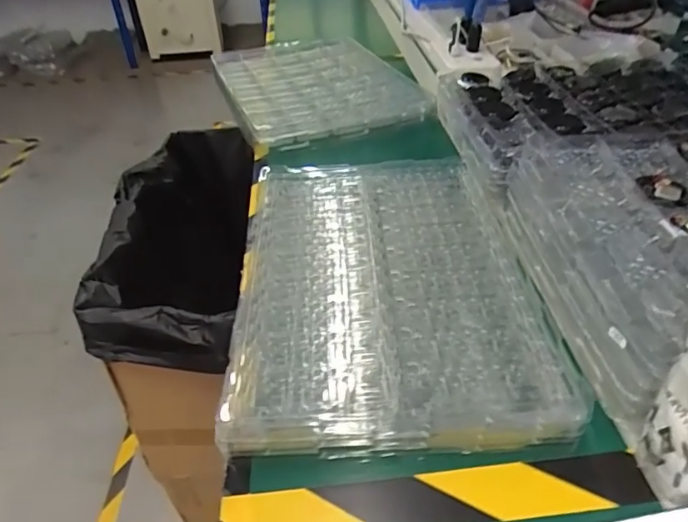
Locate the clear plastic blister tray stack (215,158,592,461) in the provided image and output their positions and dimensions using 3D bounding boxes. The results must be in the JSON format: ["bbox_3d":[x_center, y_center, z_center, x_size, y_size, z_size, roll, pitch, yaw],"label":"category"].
[{"bbox_3d":[0.034,0.008,0.504,0.256,0.045,0.371,-4,39,-1],"label":"clear plastic blister tray stack"}]

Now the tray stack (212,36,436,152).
[{"bbox_3d":[-0.072,-0.336,0.943,0.299,0.031,0.484,-18,41,-14],"label":"tray stack"}]

